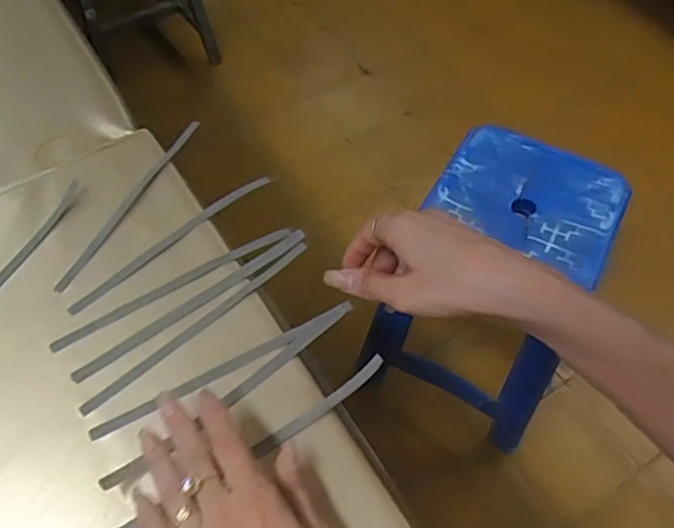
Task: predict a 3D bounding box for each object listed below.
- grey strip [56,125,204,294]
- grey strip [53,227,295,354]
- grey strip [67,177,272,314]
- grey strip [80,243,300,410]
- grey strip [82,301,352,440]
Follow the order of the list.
[{"bbox_3d":[-0.168,-0.054,0.482,0.012,0.009,0.188,22,57,12],"label":"grey strip"},{"bbox_3d":[-0.118,0.015,0.441,0.188,0.005,0.011,-28,61,-20],"label":"grey strip"},{"bbox_3d":[-0.125,-0.021,0.463,0.188,0.008,0.008,-38,65,-25],"label":"grey strip"},{"bbox_3d":[-0.097,0.040,0.420,0.187,0.014,0.010,-37,65,-24],"label":"grey strip"},{"bbox_3d":[-0.073,0.070,0.399,0.187,0.008,0.010,-25,60,-15],"label":"grey strip"}]

